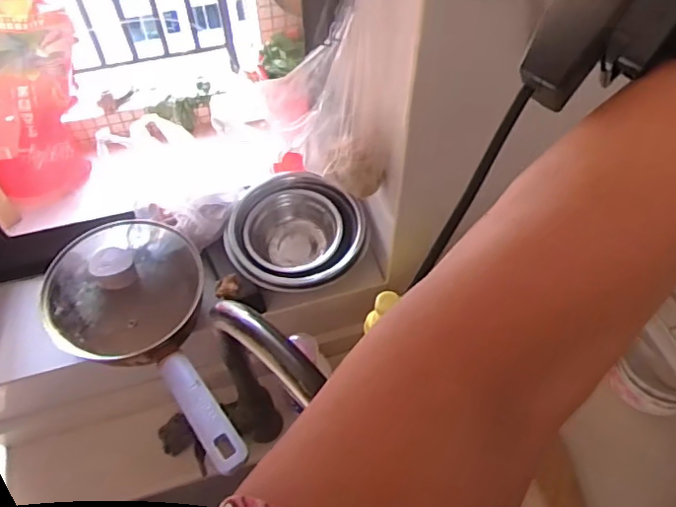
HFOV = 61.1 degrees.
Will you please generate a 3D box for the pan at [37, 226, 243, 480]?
[{"bbox_3d":[-0.213,0.081,0.648,0.181,0.094,0.366,-31,60,-19],"label":"pan"}]

